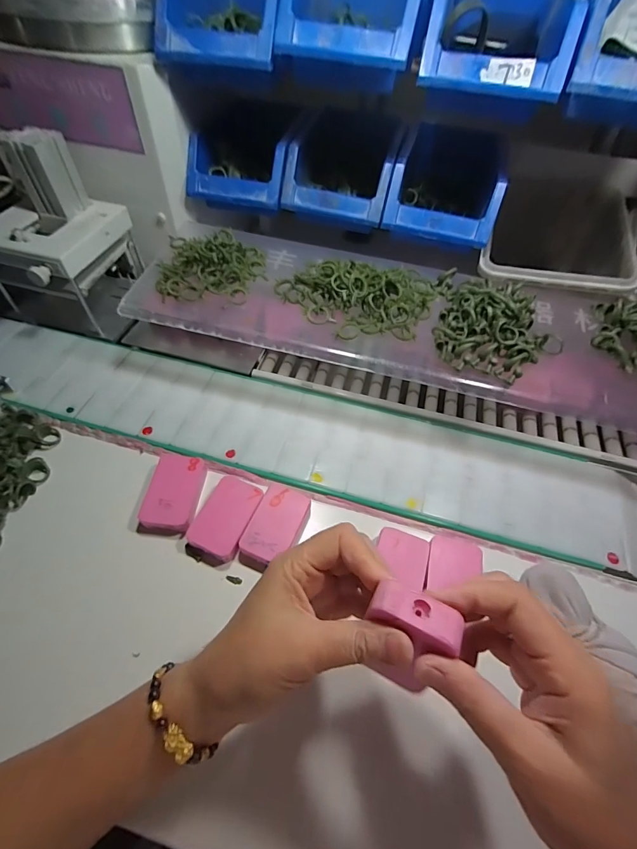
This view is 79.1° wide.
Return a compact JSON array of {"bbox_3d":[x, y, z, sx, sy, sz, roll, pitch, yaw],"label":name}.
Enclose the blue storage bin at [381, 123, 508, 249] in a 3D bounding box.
[{"bbox_3d":[0.155,-0.292,0.470,0.123,0.075,0.159,15,55,7],"label":"blue storage bin"}]

